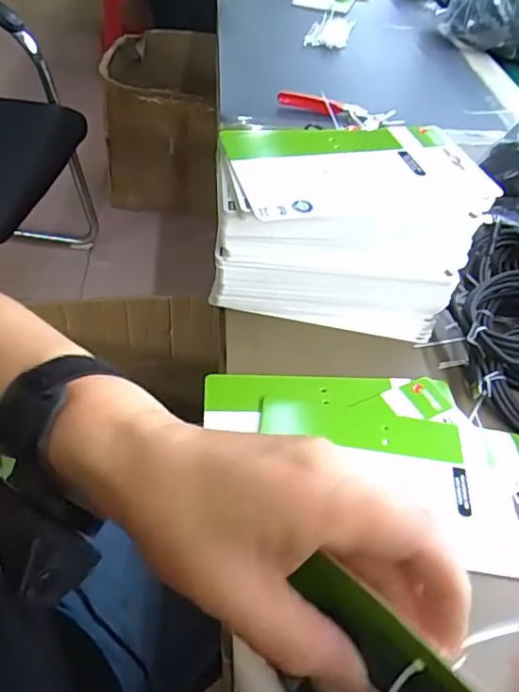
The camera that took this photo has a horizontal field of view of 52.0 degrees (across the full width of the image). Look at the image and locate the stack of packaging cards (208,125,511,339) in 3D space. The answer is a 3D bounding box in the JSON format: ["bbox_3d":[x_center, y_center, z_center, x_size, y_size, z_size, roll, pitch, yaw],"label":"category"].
[{"bbox_3d":[0.061,-0.091,0.415,0.189,0.118,0.116,-1,48,-7],"label":"stack of packaging cards"}]

